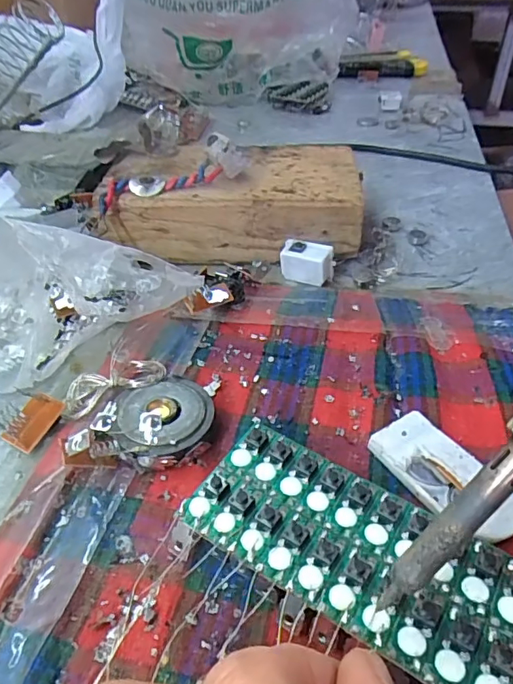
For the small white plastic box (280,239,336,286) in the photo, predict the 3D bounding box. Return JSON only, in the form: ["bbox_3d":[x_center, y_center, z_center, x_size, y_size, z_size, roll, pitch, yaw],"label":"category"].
[{"bbox_3d":[0.026,-0.043,0.272,0.027,0.017,0.014,20,46,23],"label":"small white plastic box"}]

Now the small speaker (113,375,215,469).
[{"bbox_3d":[-0.033,0.030,0.192,0.035,0.012,0.037,0,41,0],"label":"small speaker"}]

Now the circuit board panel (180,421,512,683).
[{"bbox_3d":[0.027,0.056,0.146,0.094,0.005,0.041,24,45,25],"label":"circuit board panel"}]

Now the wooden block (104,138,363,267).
[{"bbox_3d":[-0.012,-0.082,0.303,0.141,0.039,0.081,-4,41,-2],"label":"wooden block"}]

